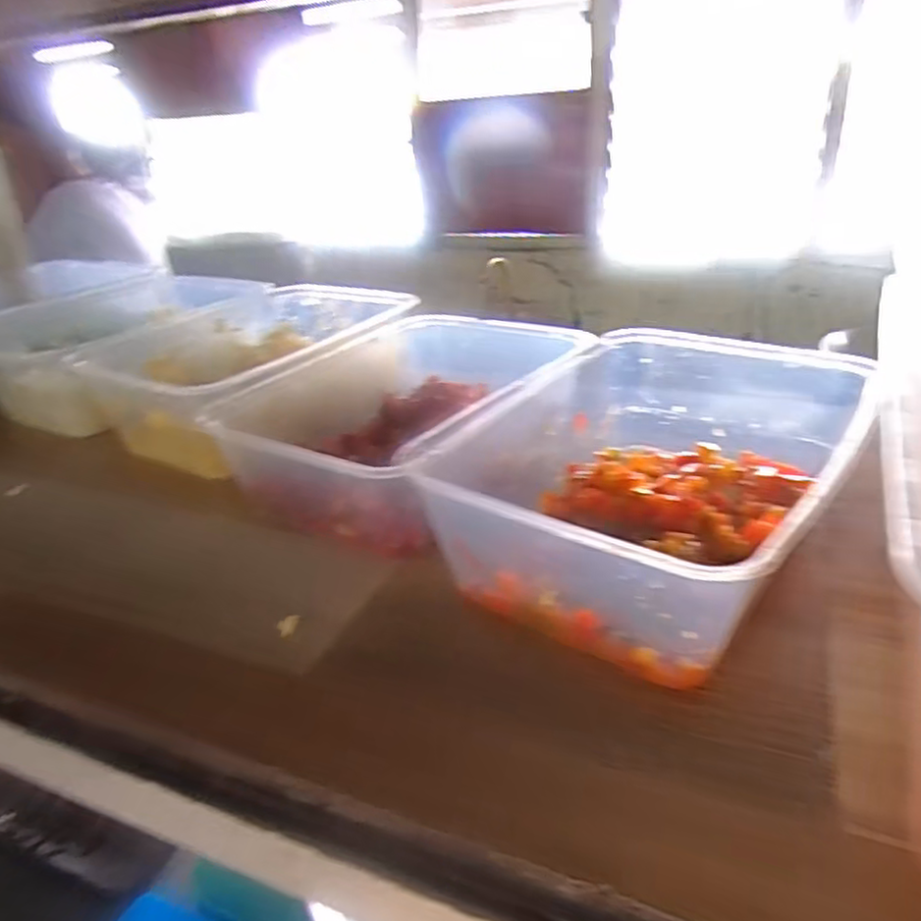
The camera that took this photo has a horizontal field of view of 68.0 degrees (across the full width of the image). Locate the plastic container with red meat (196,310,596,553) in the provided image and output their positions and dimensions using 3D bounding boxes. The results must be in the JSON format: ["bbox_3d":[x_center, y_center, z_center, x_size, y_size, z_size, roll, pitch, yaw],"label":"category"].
[{"bbox_3d":[-0.027,-0.022,0.324,0.112,0.051,0.176,12,30,28],"label":"plastic container with red meat"}]

